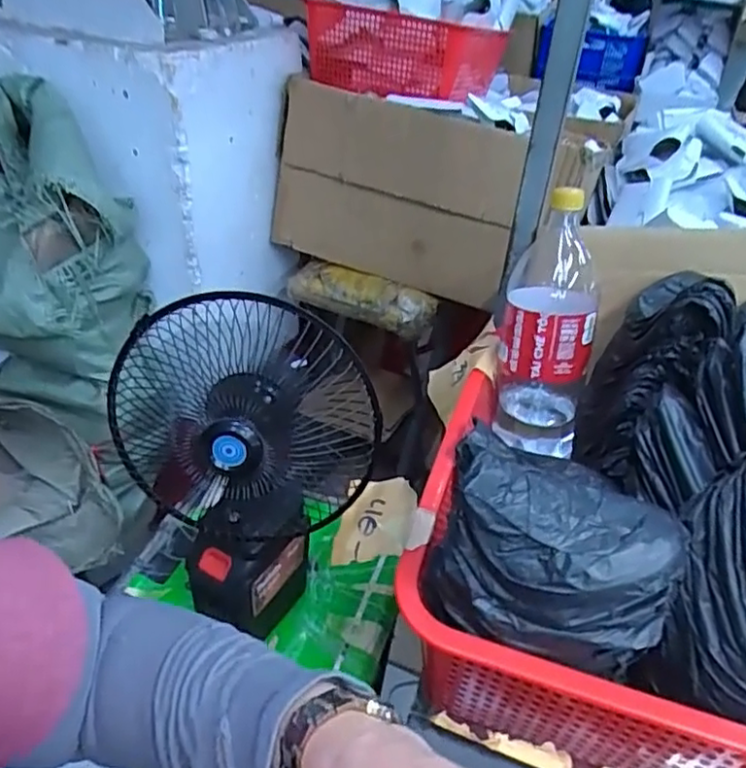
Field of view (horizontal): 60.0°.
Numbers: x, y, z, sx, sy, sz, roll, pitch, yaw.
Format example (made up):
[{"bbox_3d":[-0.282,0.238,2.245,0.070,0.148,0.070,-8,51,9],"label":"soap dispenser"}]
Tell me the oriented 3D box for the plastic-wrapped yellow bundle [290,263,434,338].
[{"bbox_3d":[-0.030,-0.174,1.299,0.310,0.071,0.083,18,38,18],"label":"plastic-wrapped yellow bundle"}]

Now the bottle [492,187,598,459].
[{"bbox_3d":[0.188,-0.064,0.689,0.092,0.253,0.106,11,36,10],"label":"bottle"}]

